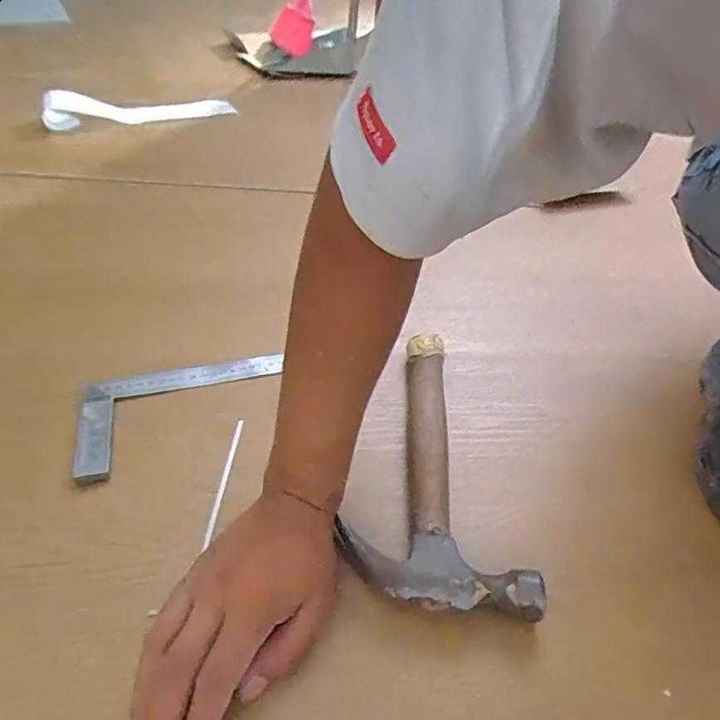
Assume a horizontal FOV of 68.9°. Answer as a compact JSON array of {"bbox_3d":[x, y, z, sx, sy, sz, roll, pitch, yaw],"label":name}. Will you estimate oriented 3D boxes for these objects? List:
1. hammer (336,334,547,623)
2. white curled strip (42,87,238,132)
[{"bbox_3d":[0.065,0.077,0.447,0.136,0.031,0.265,6,42,3],"label":"hammer"},{"bbox_3d":[-0.436,-0.509,1.054,0.367,0.064,0.076,-16,46,-19],"label":"white curled strip"}]

